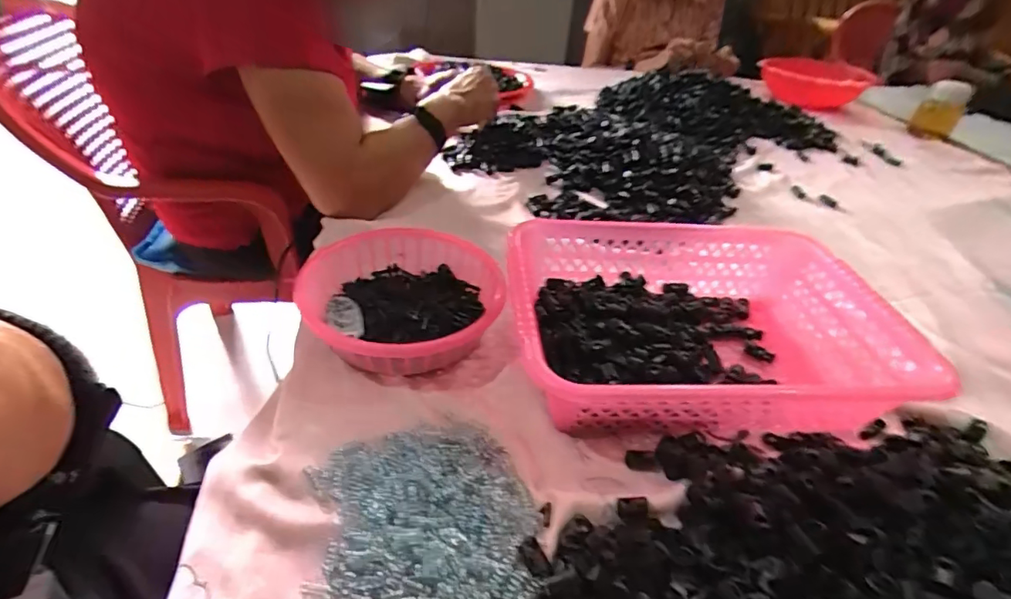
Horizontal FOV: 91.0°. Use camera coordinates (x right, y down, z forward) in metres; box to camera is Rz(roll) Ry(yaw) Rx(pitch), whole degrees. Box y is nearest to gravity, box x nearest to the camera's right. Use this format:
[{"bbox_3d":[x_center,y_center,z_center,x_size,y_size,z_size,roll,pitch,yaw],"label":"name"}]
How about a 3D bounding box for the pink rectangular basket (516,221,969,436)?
[{"bbox_3d":[0.162,0.021,0.424,0.296,0.071,0.215,1,39,-7],"label":"pink rectangular basket"}]

